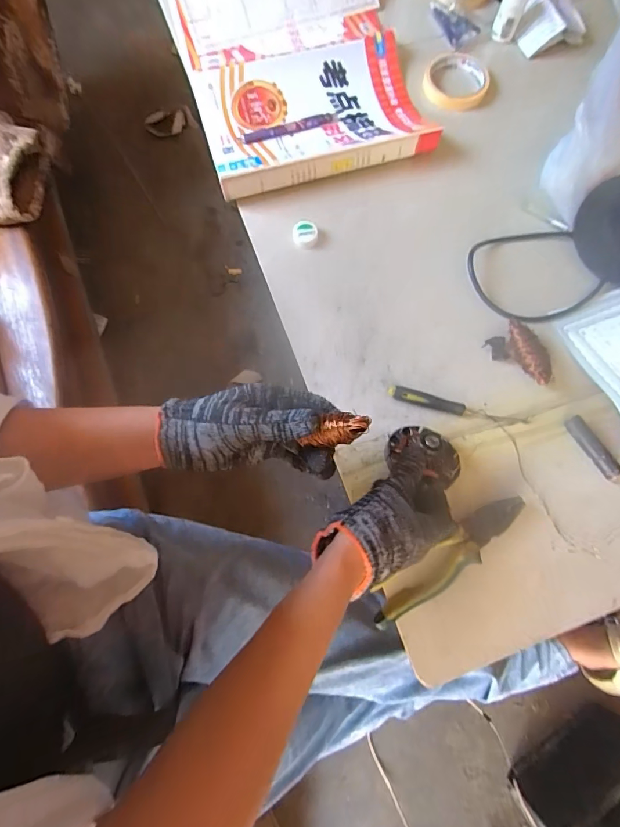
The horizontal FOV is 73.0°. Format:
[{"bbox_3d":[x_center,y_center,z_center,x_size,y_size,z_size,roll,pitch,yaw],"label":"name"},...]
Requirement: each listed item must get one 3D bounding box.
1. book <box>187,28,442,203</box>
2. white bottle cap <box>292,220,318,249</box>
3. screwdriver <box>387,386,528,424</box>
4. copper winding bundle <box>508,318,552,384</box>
[{"bbox_3d":[0.000,-0.424,0.574,0.293,0.035,0.230,-14,76,-3],"label":"book"},{"bbox_3d":[-0.007,-0.230,0.539,0.032,0.014,0.031,0,76,0],"label":"white bottle cap"},{"bbox_3d":[0.166,-0.006,0.475,0.155,0.011,0.017,15,77,4],"label":"screwdriver"},{"bbox_3d":[0.249,-0.072,0.482,0.024,0.028,0.083,-20,77,-5],"label":"copper winding bundle"}]

